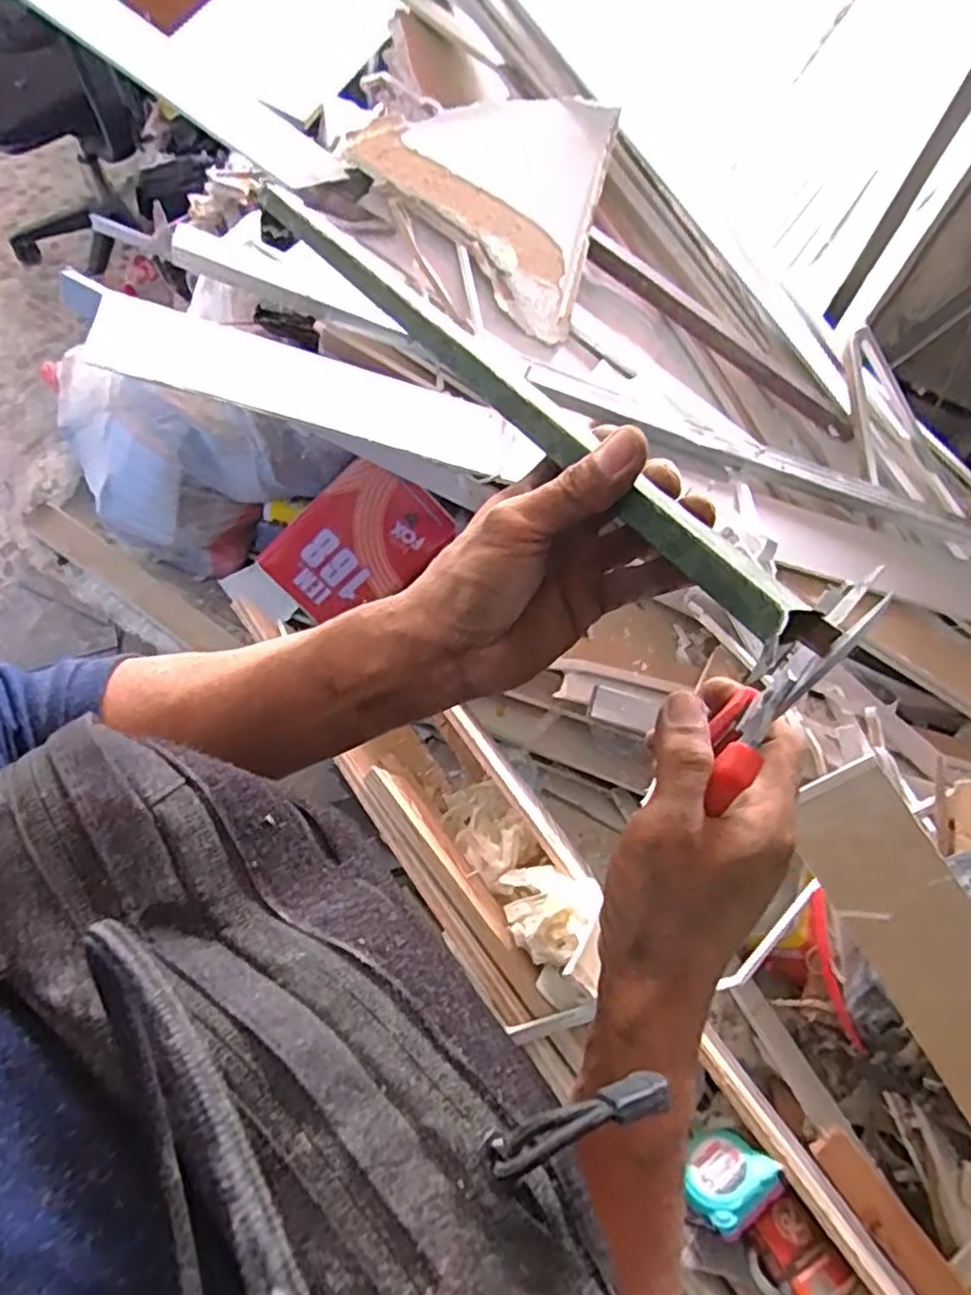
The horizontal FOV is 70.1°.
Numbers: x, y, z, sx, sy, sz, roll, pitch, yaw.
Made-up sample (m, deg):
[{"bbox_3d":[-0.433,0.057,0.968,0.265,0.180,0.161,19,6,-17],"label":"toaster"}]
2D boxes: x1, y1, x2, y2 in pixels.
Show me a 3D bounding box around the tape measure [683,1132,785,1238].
[{"bbox_3d":[0.196,0.436,0.567,0.069,0.065,0.036,-24,110,-23],"label":"tape measure"}]

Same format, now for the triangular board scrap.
[{"bbox_3d":[-0.005,-0.601,0.894,0.307,0.020,0.329,15,83,-14],"label":"triangular board scrap"}]

